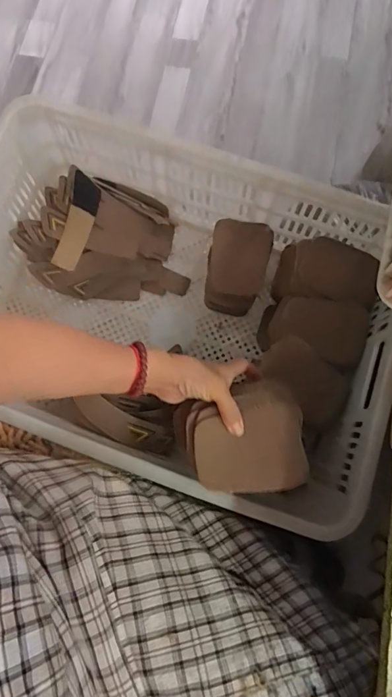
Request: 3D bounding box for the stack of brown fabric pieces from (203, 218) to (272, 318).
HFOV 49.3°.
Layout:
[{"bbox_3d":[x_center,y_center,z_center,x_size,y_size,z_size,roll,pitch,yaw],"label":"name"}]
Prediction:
[{"bbox_3d":[0.066,-0.125,0.693,0.091,0.093,0.124,12,76,5],"label":"stack of brown fabric pieces"}]

